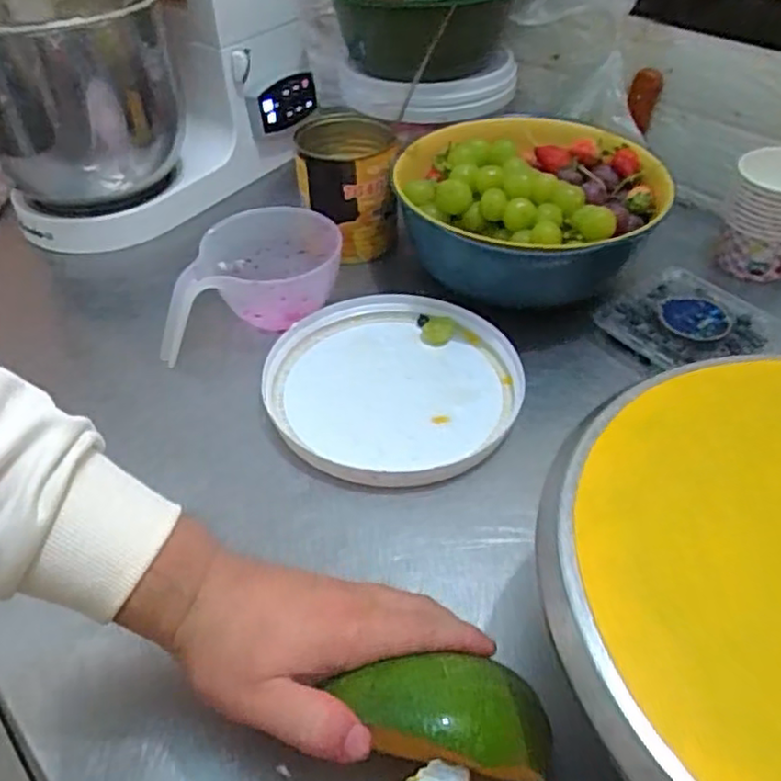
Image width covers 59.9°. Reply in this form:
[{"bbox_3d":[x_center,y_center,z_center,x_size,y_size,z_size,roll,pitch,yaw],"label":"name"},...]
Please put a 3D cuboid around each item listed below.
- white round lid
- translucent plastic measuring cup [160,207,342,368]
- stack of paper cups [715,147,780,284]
[{"bbox_3d":[0.004,-0.010,0.552,0.198,0.022,0.200,-2,44,2],"label":"white round lid"},{"bbox_3d":[-0.126,-0.099,0.612,0.160,0.070,0.120,-10,45,-8],"label":"translucent plastic measuring cup"},{"bbox_3d":[0.356,-0.165,0.635,0.082,0.104,0.067,16,47,18],"label":"stack of paper cups"}]

